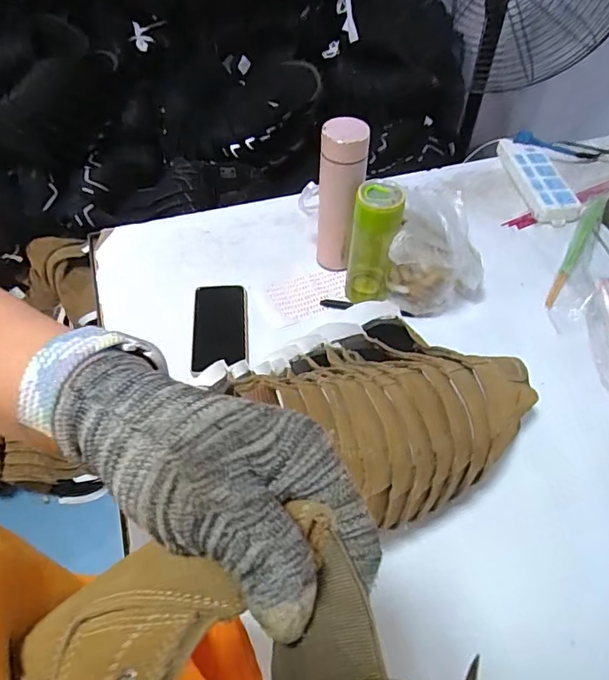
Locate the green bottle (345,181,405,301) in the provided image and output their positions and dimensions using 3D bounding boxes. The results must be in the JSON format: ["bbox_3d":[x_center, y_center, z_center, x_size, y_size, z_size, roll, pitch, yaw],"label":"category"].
[{"bbox_3d":[0.098,-0.138,0.749,0.064,0.182,0.065,7,52,4],"label":"green bottle"}]

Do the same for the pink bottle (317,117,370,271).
[{"bbox_3d":[0.052,-0.204,0.768,0.063,0.226,0.056,5,52,2],"label":"pink bottle"}]

